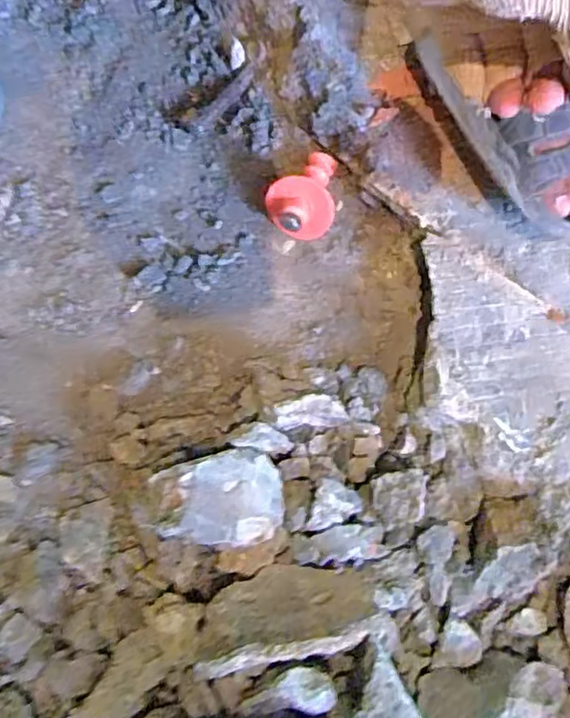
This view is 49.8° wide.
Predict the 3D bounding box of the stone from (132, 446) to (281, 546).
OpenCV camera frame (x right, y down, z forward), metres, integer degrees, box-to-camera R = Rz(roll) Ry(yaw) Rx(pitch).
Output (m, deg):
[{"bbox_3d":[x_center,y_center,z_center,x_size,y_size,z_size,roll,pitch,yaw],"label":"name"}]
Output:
[{"bbox_3d":[-0.068,0.144,0.595,0.136,0.068,0.093,1,57,-31],"label":"stone"}]

